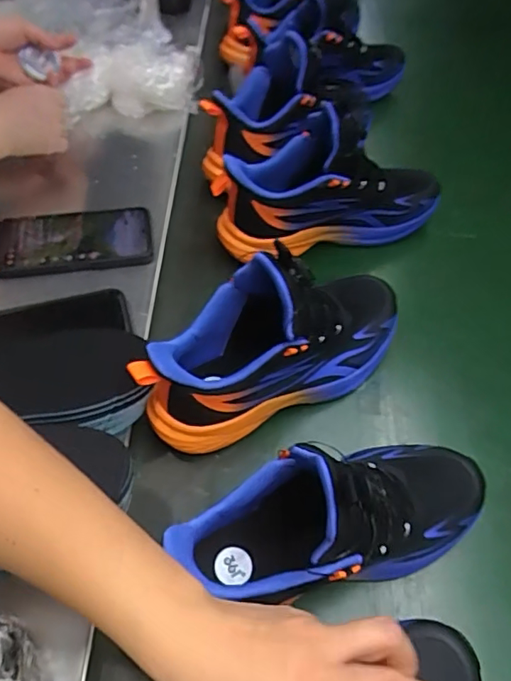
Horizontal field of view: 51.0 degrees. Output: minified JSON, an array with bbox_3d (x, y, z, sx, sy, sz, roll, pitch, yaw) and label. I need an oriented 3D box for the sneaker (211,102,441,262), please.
[{"bbox_3d":[0.082,-0.166,0.584,0.251,0.149,0.094,-9,56,-2],"label":"sneaker"}]

